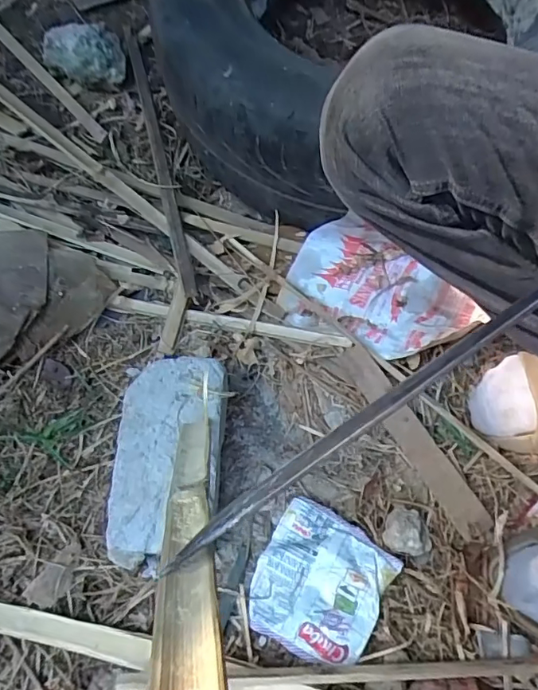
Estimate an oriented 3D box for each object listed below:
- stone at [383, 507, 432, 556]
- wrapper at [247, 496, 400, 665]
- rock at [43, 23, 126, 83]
[{"bbox_3d":[0.141,0.186,0.513,0.047,0.031,0.042,11,71,5],"label":"stone"},{"bbox_3d":[0.050,0.234,0.502,0.120,0.020,0.125,26,73,10],"label":"wrapper"},{"bbox_3d":[-0.276,-0.435,0.761,0.112,0.048,0.099,-21,71,-6],"label":"rock"}]

